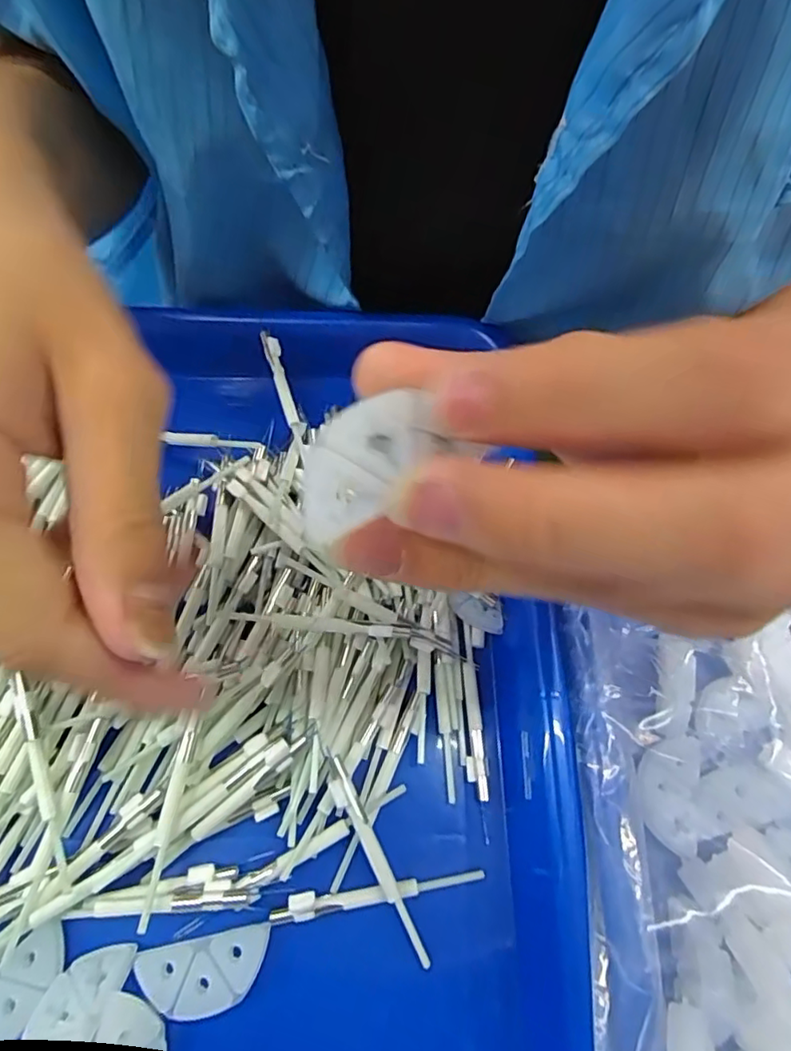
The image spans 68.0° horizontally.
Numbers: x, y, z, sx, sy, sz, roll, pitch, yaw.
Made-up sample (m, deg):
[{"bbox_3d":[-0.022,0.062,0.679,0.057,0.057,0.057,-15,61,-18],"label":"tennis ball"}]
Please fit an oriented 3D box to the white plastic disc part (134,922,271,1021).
[{"bbox_3d":[-0.058,0.135,0.176,0.038,0.004,0.019,-9,67,-6],"label":"white plastic disc part"}]

